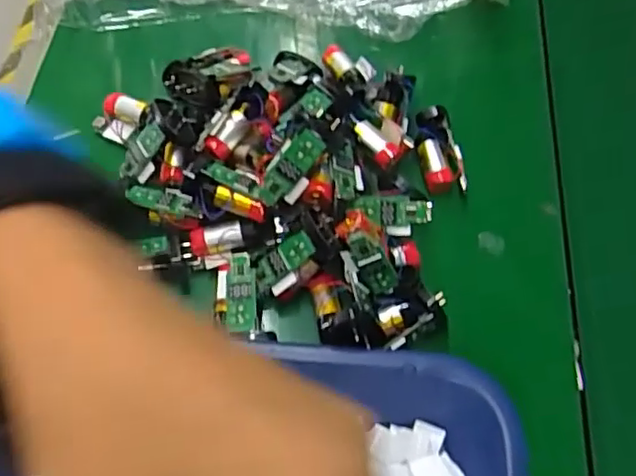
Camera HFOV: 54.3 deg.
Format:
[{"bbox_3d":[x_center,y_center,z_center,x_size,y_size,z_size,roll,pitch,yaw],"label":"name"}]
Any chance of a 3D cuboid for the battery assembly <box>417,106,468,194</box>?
[{"bbox_3d":[0.072,-0.051,0.368,0.022,0.016,0.049,-12,87,-4],"label":"battery assembly"}]

